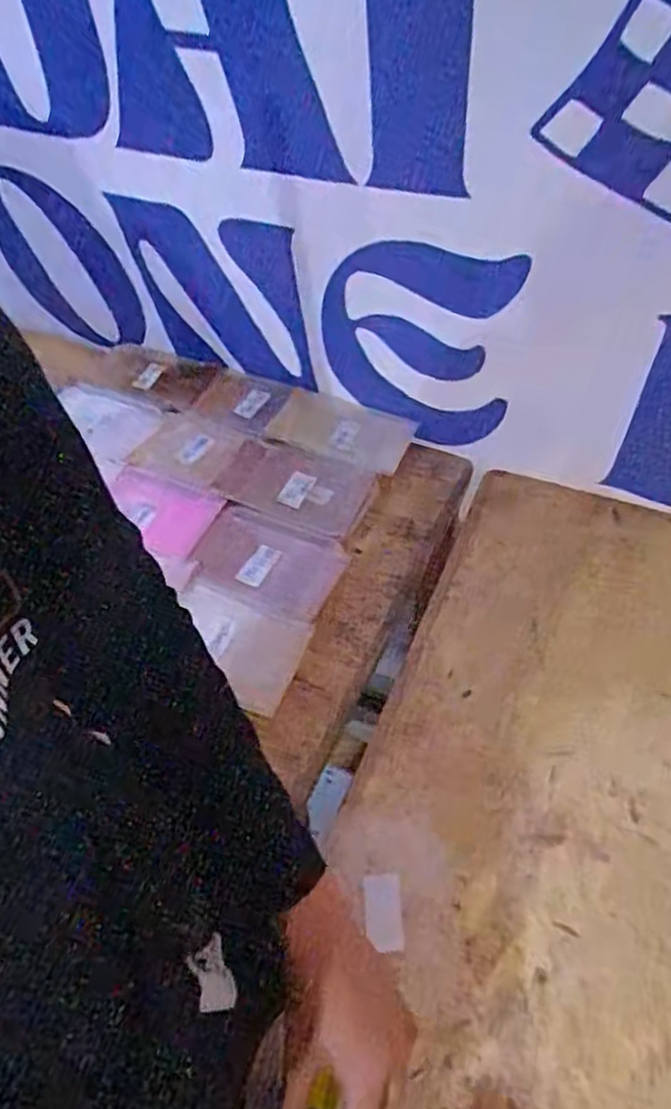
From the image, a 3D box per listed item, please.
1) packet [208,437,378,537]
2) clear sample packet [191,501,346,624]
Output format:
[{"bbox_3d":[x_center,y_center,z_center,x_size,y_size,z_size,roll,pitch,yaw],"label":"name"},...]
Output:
[{"bbox_3d":[-0.055,-0.099,0.920,0.210,0.020,0.127,21,53,16],"label":"packet"},{"bbox_3d":[-0.087,0.008,0.846,0.183,0.009,0.126,20,58,18],"label":"clear sample packet"}]

